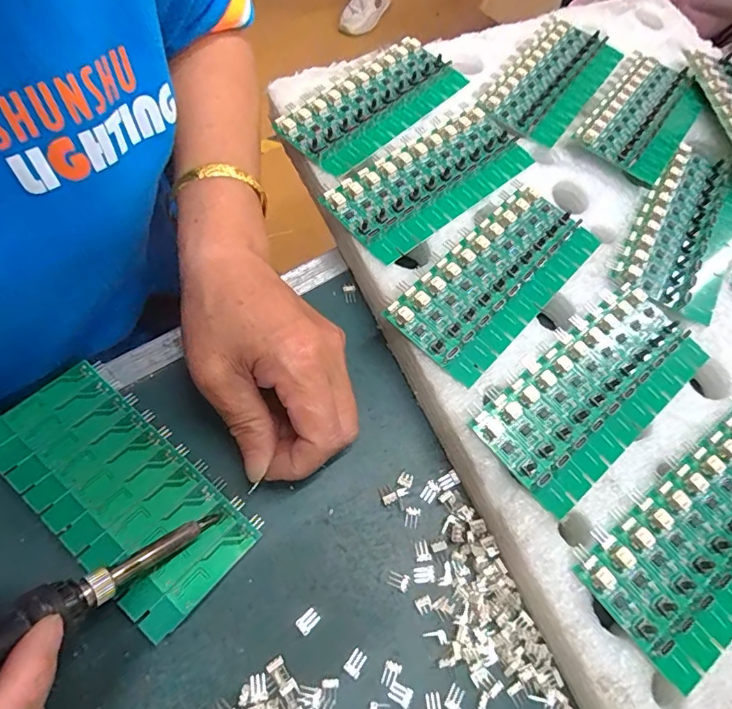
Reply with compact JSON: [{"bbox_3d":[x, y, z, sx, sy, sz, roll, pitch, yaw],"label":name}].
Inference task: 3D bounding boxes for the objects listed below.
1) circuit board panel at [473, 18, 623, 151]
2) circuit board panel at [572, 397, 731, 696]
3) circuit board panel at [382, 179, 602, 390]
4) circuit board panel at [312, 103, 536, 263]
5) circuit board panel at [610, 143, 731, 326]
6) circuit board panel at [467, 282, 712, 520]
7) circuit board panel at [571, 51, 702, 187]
[{"bbox_3d":[0.138,-0.208,0.363,0.066,0.010,0.135,34,67,11],"label":"circuit board panel"},{"bbox_3d":[0.168,0.083,0.232,0.138,0.012,0.065,-33,72,-18],"label":"circuit board panel"},{"bbox_3d":[0.076,-0.049,0.284,0.067,0.010,0.136,41,68,14],"label":"circuit board panel"},{"bbox_3d":[0.044,-0.114,0.311,0.137,0.008,0.060,-37,73,-20],"label":"circuit board panel"},{"bbox_3d":[0.209,-0.084,0.310,0.061,0.007,0.135,30,66,9],"label":"circuit board panel"},{"bbox_3d":[0.123,0.016,0.260,0.136,0.009,0.066,-36,73,-19],"label":"circuit board panel"},{"bbox_3d":[0.202,-0.176,0.352,0.061,0.008,0.130,36,64,7],"label":"circuit board panel"}]

